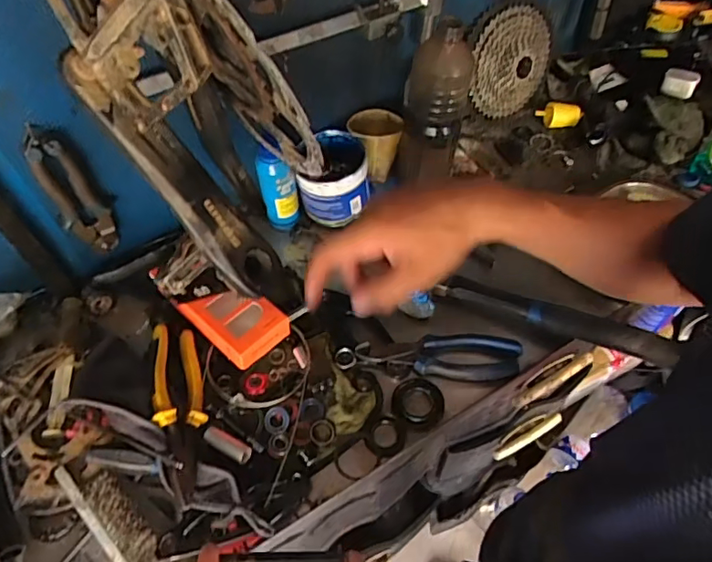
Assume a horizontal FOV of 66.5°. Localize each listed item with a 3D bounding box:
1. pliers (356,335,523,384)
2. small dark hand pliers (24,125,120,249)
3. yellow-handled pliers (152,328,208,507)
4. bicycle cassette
[{"bbox_3d":[0.101,0.091,0.656,0.198,0.014,0.054,-1,56,1],"label":"pliers"},{"bbox_3d":[-0.328,-0.095,0.635,0.048,0.187,0.026,-12,56,-6],"label":"small dark hand pliers"},{"bbox_3d":[-0.198,0.145,0.611,0.061,0.031,0.209,16,46,-40],"label":"yellow-handled pliers"},{"bbox_3d":[0.248,-0.339,0.851,0.148,0.162,0.030,7,24,-33],"label":"bicycle cassette"}]

